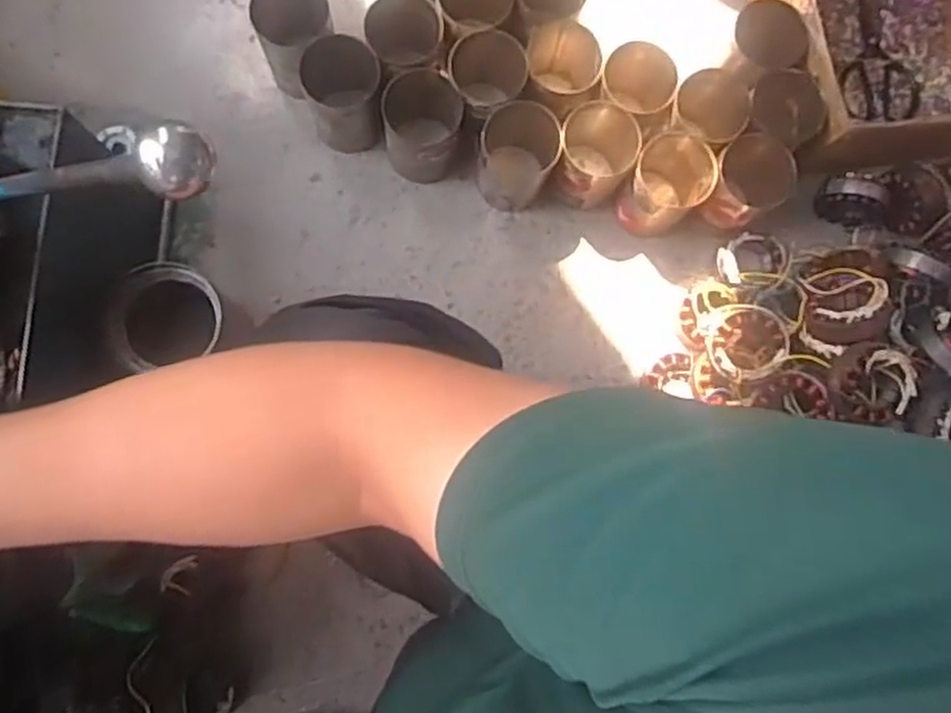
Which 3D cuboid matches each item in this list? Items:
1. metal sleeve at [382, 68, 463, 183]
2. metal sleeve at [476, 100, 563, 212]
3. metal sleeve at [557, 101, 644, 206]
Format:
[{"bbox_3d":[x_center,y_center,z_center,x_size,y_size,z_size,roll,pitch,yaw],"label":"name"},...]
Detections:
[{"bbox_3d":[-0.064,-0.284,0.916,0.093,0.112,0.100,-7,84,-4],"label":"metal sleeve"},{"bbox_3d":[0.051,-0.255,0.924,0.101,0.108,0.108,43,83,2],"label":"metal sleeve"},{"bbox_3d":[0.147,-0.246,0.935,0.090,0.144,0.091,0,84,-4],"label":"metal sleeve"}]

